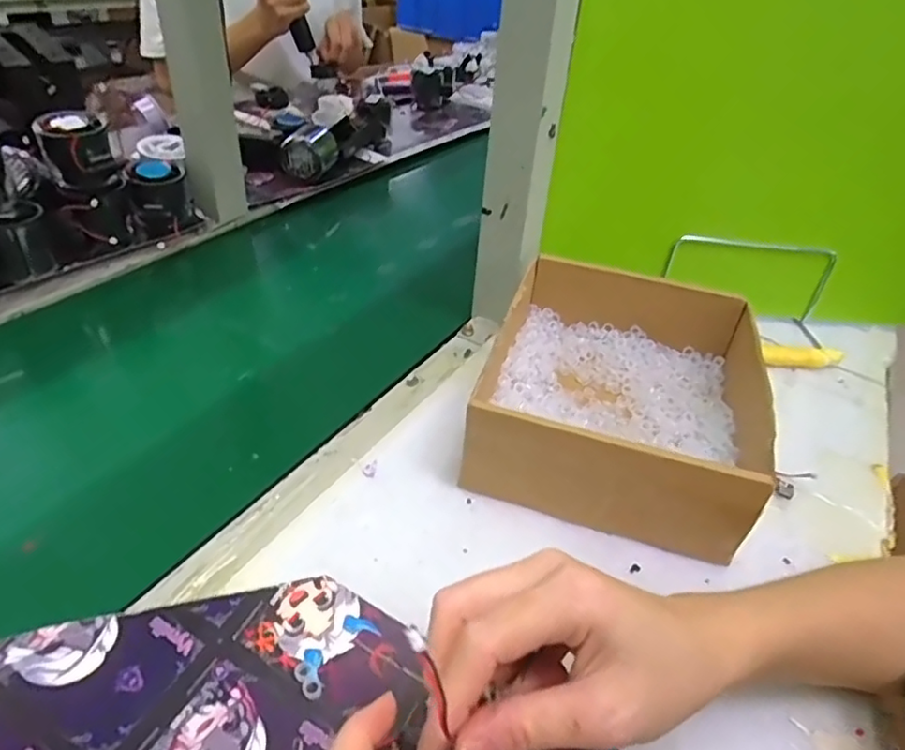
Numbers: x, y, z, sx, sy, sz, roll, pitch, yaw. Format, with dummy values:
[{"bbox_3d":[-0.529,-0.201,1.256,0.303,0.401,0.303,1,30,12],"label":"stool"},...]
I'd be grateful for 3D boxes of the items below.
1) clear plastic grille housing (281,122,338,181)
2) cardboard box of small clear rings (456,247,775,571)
[{"bbox_3d":[-0.181,-0.279,0.768,0.053,0.057,0.059,16,39,13],"label":"clear plastic grille housing"},{"bbox_3d":[0.119,0.006,0.430,0.169,0.074,0.212,15,39,11],"label":"cardboard box of small clear rings"}]

